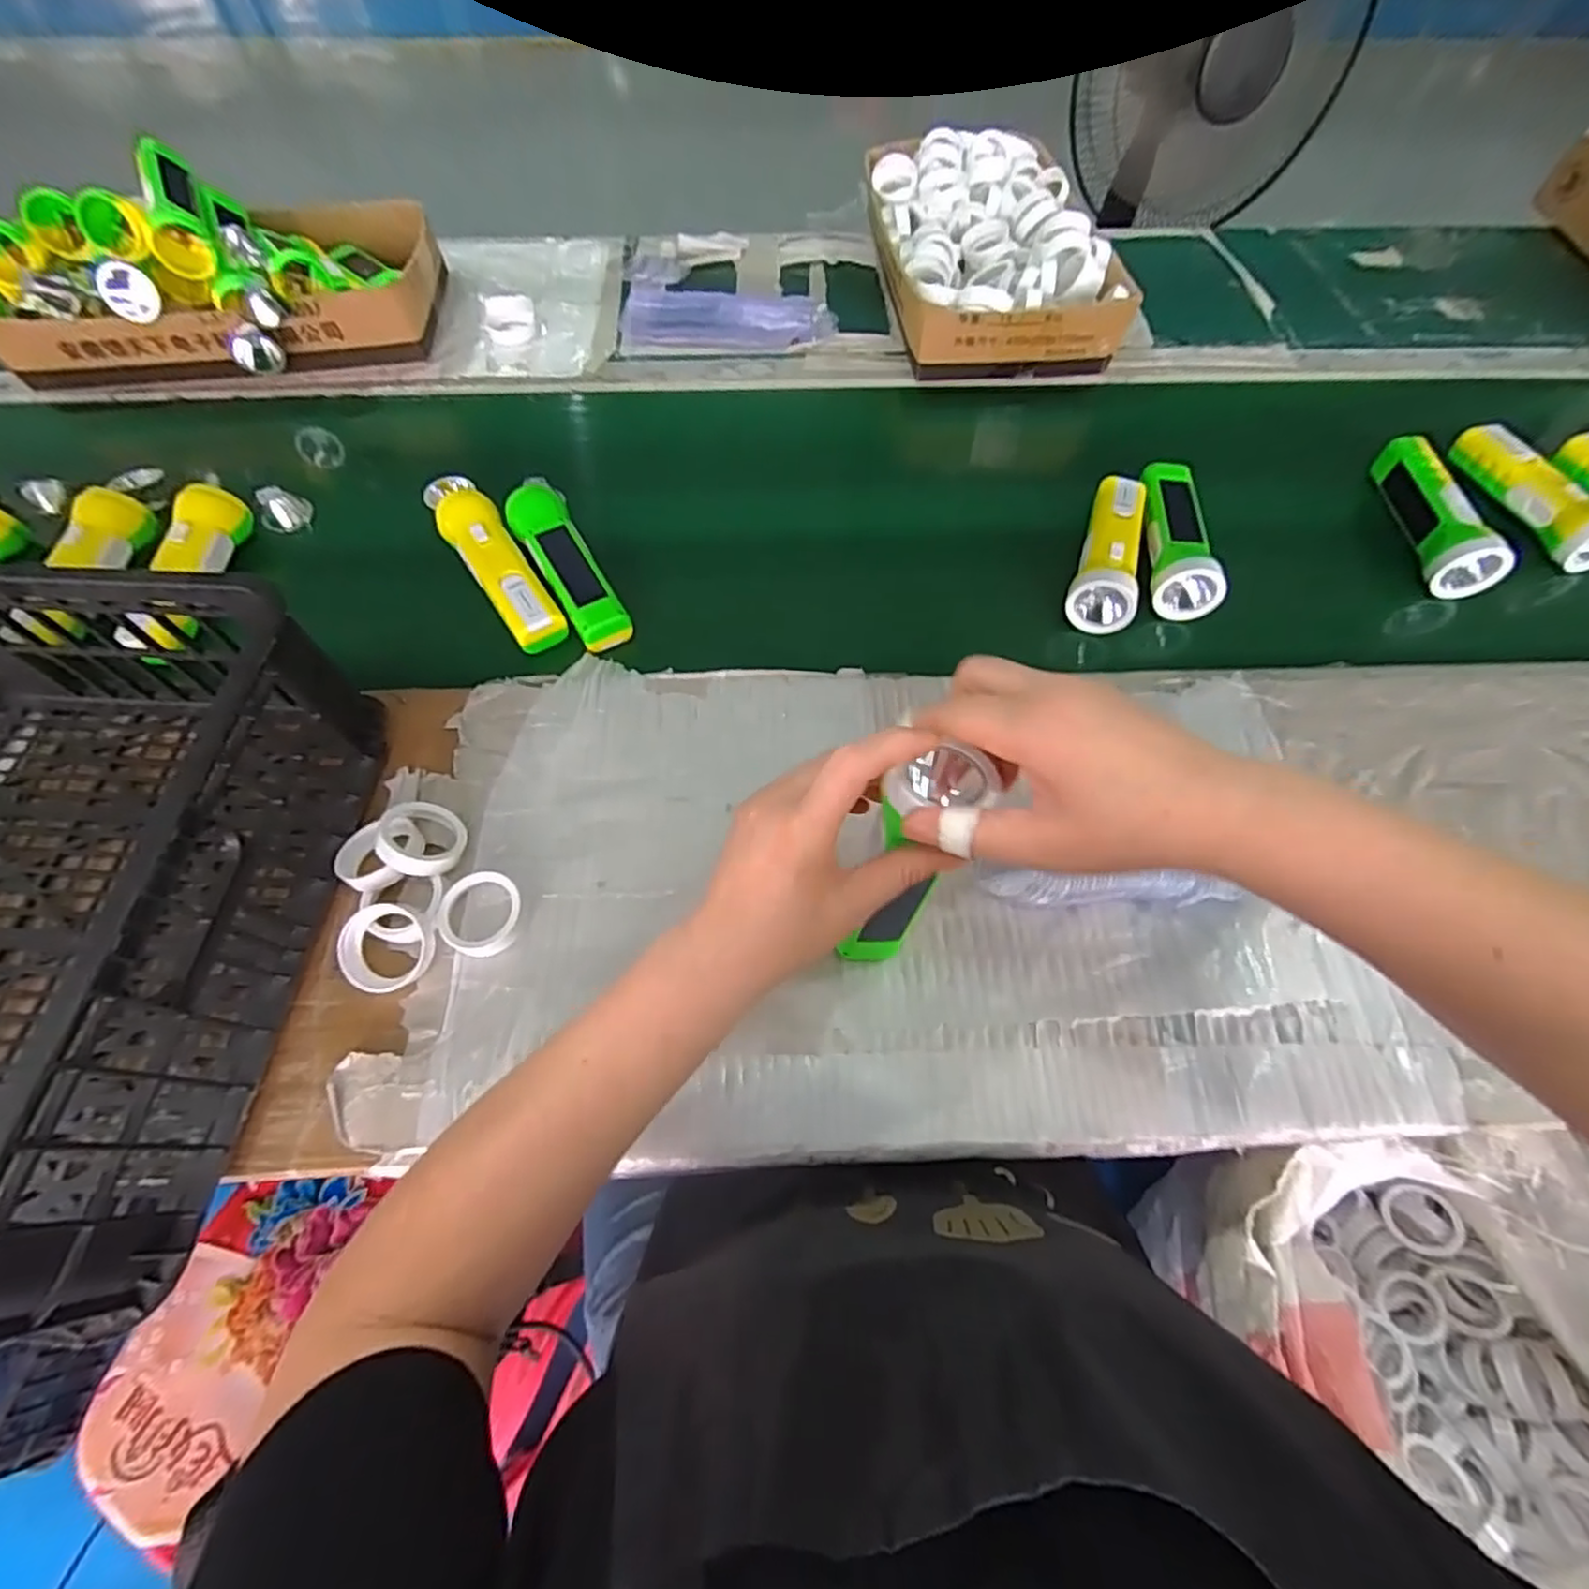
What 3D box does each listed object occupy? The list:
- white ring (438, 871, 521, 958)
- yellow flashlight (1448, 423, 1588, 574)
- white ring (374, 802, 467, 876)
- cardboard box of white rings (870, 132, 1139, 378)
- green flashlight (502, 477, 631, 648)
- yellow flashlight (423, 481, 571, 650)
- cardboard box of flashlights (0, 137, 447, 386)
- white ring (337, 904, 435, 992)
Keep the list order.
[{"bbox_3d":[-0.207,0.077,0.451,0.051,0.012,0.054,0,61,0],"label":"white ring"},{"bbox_3d":[0.637,-0.263,0.593,0.044,0.043,0.167,-16,63,-9],"label":"yellow flashlight"},{"bbox_3d":[-0.248,0.031,0.458,0.055,0.012,0.055,26,51,-38],"label":"white ring"},{"bbox_3d":[0.198,-0.550,0.713,0.203,0.090,0.307,-9,62,-5],"label":"cardboard box of white rings"},{"bbox_3d":[-0.193,-0.196,0.581,0.050,0.052,0.172,-27,65,-14],"label":"green flashlight"},{"bbox_3d":[-0.254,-0.200,0.578,0.045,0.043,0.188,-31,66,-16],"label":"yellow flashlight"},{"bbox_3d":[-0.543,-0.509,0.653,0.365,0.122,0.213,-8,62,-5],"label":"cardboard box of flashlights"},{"bbox_3d":[-0.257,0.098,0.433,0.054,0.022,0.050,0,61,0],"label":"white ring"}]

